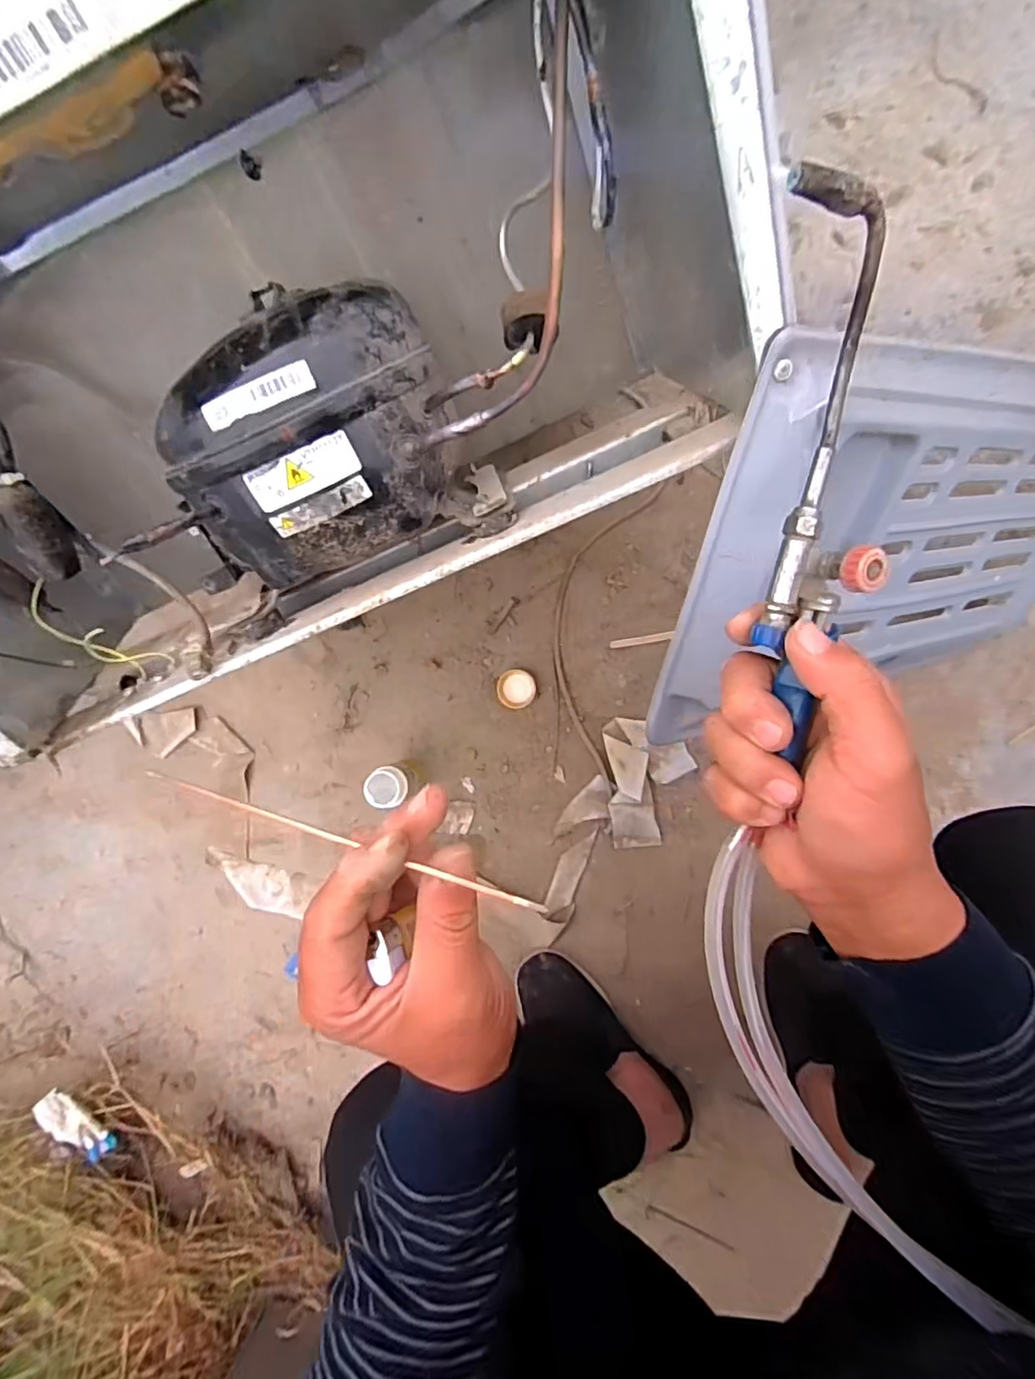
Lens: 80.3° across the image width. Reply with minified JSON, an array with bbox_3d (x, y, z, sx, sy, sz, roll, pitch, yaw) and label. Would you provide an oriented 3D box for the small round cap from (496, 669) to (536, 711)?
[{"bbox_3d":[-0.001,0.000,0.786,0.048,0.012,0.049,0,89,7],"label":"small round cap"}]

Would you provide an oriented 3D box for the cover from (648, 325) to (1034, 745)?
[{"bbox_3d":[0.336,-0.116,0.488,0.489,0.031,0.256,-11,126,-28],"label":"cover"}]

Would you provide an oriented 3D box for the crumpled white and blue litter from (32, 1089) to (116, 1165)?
[{"bbox_3d":[-0.568,0.562,0.788,0.030,0.022,0.108,-41,100,5],"label":"crumpled white and blue litter"}]

